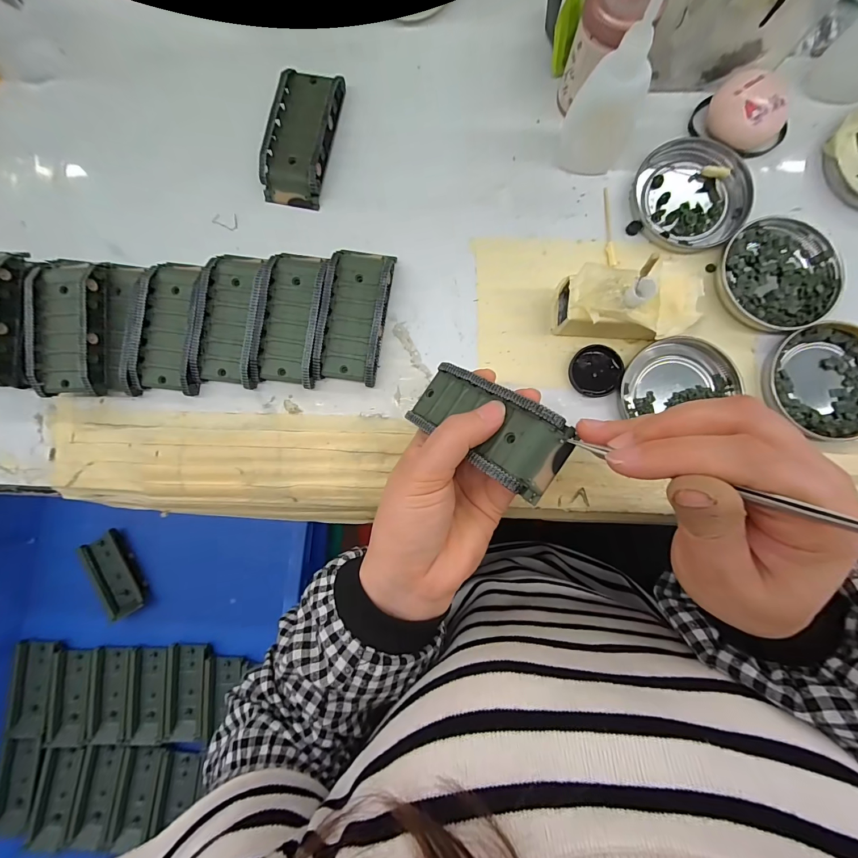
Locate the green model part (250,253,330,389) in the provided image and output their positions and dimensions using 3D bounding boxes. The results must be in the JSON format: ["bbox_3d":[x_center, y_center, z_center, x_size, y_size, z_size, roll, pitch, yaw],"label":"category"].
[{"bbox_3d":[-0.098,-0.080,0.265,0.044,0.019,0.093,8,87,4],"label":"green model part"}]

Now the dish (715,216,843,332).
[{"bbox_3d":[0.243,-0.108,0.254,0.076,0.009,0.077,0,87,3],"label":"dish"}]

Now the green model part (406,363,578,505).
[{"bbox_3d":[0.029,-0.004,0.203,0.094,0.019,0.043,36,89,40],"label":"green model part"}]

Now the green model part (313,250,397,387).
[{"bbox_3d":[-0.053,-0.082,0.263,0.044,0.019,0.095,8,87,4],"label":"green model part"}]

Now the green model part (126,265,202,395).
[{"bbox_3d":[-0.188,-0.076,0.269,0.044,0.019,0.095,7,87,4],"label":"green model part"}]

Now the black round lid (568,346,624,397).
[{"bbox_3d":[0.117,-0.040,0.258,0.034,0.008,0.034,0,87,3],"label":"black round lid"}]

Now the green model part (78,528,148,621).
[{"bbox_3d":[-0.368,0.171,0.428,0.042,0.015,0.094,-34,85,1],"label":"green model part"}]

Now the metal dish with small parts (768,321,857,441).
[{"bbox_3d":[0.272,-0.032,0.248,0.072,0.007,0.078,0,87,3],"label":"metal dish with small parts"}]

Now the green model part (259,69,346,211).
[{"bbox_3d":[-0.095,-0.217,0.273,0.044,0.019,0.095,11,87,4],"label":"green model part"}]

